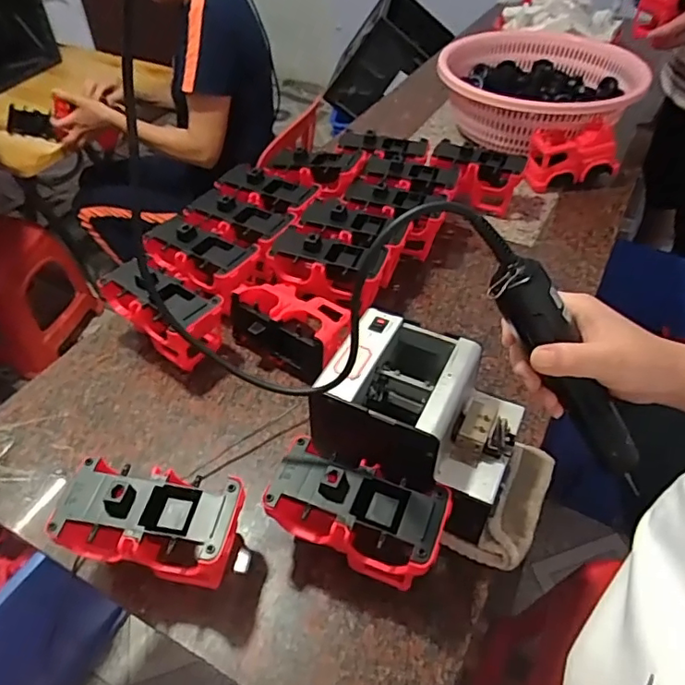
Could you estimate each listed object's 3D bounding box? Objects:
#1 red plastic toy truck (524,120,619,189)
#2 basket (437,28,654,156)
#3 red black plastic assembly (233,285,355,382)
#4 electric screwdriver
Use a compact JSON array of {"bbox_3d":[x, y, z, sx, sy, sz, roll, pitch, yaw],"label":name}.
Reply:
[{"bbox_3d":[0.407,-0.339,1.001,0.153,0.088,0.090,-12,46,-10],"label":"red plastic toy truck"},{"bbox_3d":[0.383,-0.503,1.102,0.364,0.117,0.384,14,47,16],"label":"basket"},{"bbox_3d":[-0.054,-0.021,0.702,0.162,0.069,0.100,28,52,27],"label":"red black plastic assembly"},{"bbox_3d":[0.169,0.029,0.405,0.034,0.213,0.038,-18,34,34],"label":"electric screwdriver"}]

